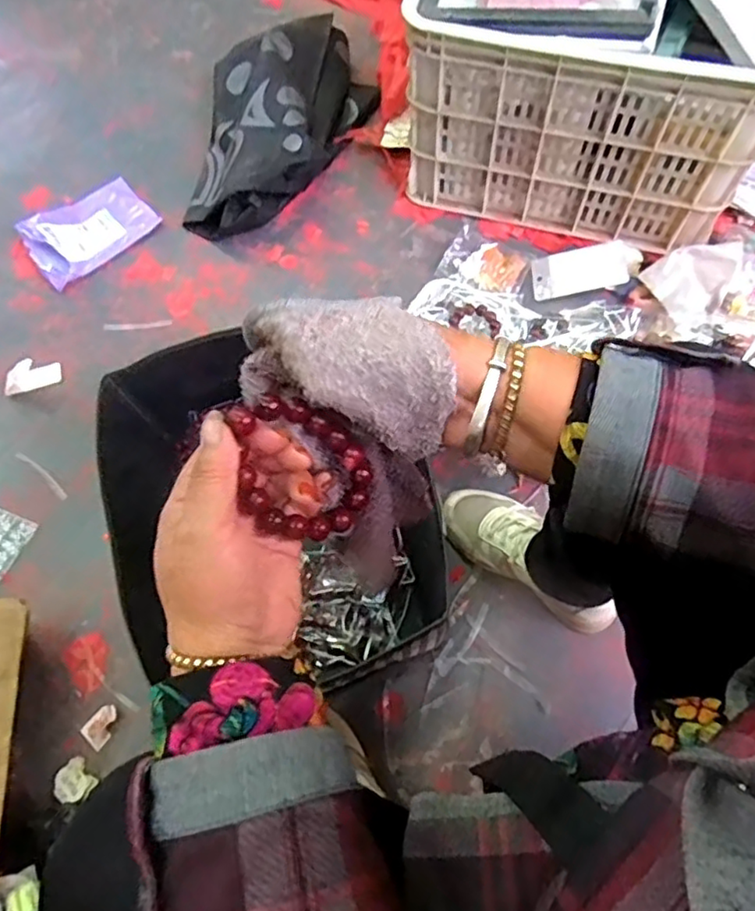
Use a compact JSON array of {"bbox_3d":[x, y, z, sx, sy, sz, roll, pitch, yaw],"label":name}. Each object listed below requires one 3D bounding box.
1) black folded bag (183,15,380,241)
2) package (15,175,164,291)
[{"bbox_3d":[-0.178,-0.572,1.046,0.273,0.129,0.439,14,67,8],"label":"black folded bag"},{"bbox_3d":[-0.486,-0.385,1.034,0.209,0.036,0.150,-40,70,-15],"label":"package"}]

